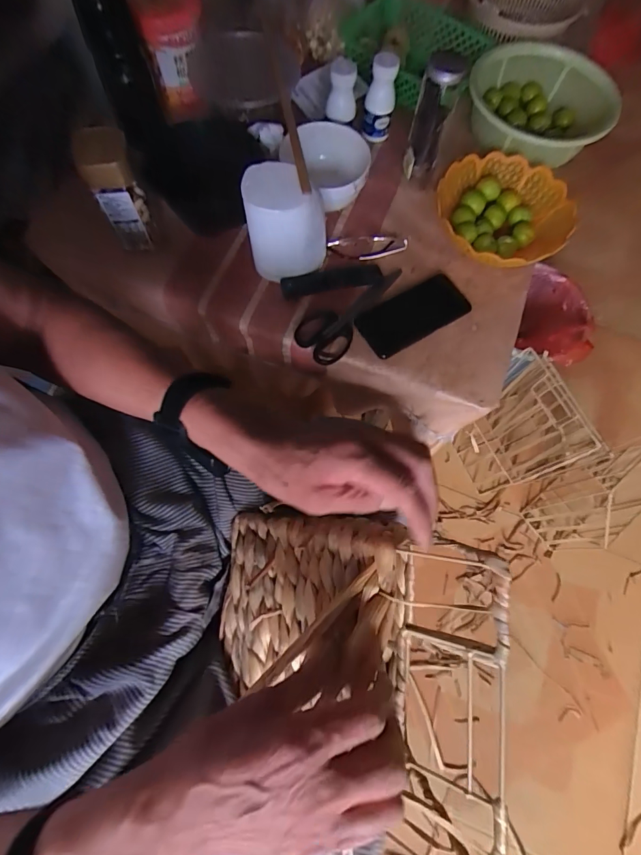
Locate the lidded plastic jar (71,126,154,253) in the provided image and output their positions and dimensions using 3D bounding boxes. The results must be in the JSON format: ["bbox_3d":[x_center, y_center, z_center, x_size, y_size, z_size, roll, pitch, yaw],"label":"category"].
[{"bbox_3d":[-0.267,-0.310,0.544,0.060,0.143,0.063,0,72,-2],"label":"lidded plastic jar"}]

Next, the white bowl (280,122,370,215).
[{"bbox_3d":[0.018,-0.405,0.633,0.139,0.076,0.139,0,72,-2],"label":"white bowl"}]

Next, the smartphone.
[{"bbox_3d":[0.133,-0.164,0.583,0.157,0.008,0.079,-31,76,-11],"label":"smartphone"}]

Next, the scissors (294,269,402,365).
[{"bbox_3d":[0.040,-0.176,0.585,0.074,0.008,0.190,33,74,9],"label":"scissors"}]

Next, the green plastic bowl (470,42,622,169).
[{"bbox_3d":[0.366,-0.545,0.679,0.219,0.061,0.231,0,72,-2],"label":"green plastic bowl"}]

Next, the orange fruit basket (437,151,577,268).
[{"bbox_3d":[0.276,-0.323,0.619,0.191,0.054,0.199,8,72,1],"label":"orange fruit basket"}]

